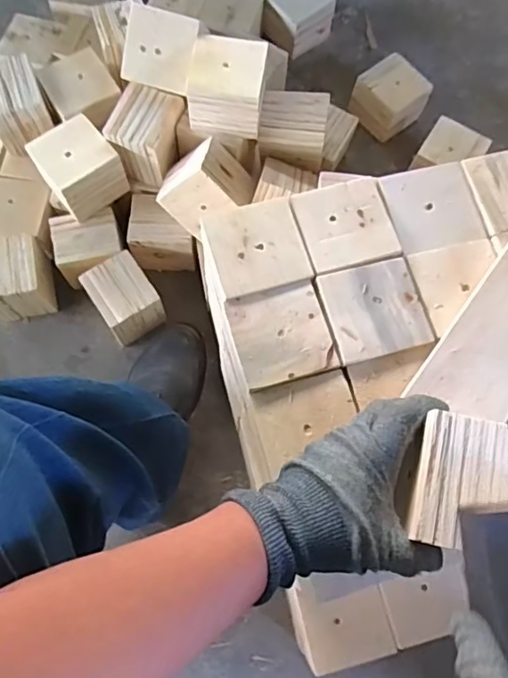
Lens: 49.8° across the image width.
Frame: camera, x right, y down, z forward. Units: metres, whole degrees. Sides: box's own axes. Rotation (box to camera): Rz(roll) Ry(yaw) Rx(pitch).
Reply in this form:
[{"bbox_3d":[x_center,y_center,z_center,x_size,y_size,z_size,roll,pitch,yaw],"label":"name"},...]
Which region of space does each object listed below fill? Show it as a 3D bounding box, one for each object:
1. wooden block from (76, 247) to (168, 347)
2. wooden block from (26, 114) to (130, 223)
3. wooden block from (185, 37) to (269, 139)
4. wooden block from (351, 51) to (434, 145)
[{"bbox_3d":[-0.185,-0.060,0.784,0.081,0.071,0.099,-32,76,-10],"label":"wooden block"},{"bbox_3d":[-0.240,-0.232,0.765,0.096,0.087,0.102,-36,77,-11],"label":"wooden block"},{"bbox_3d":[-0.039,-0.330,0.710,0.110,0.072,0.101,11,73,2],"label":"wooden block"},{"bbox_3d":[0.230,-0.405,0.930,0.102,0.084,0.100,-38,76,-10],"label":"wooden block"}]

